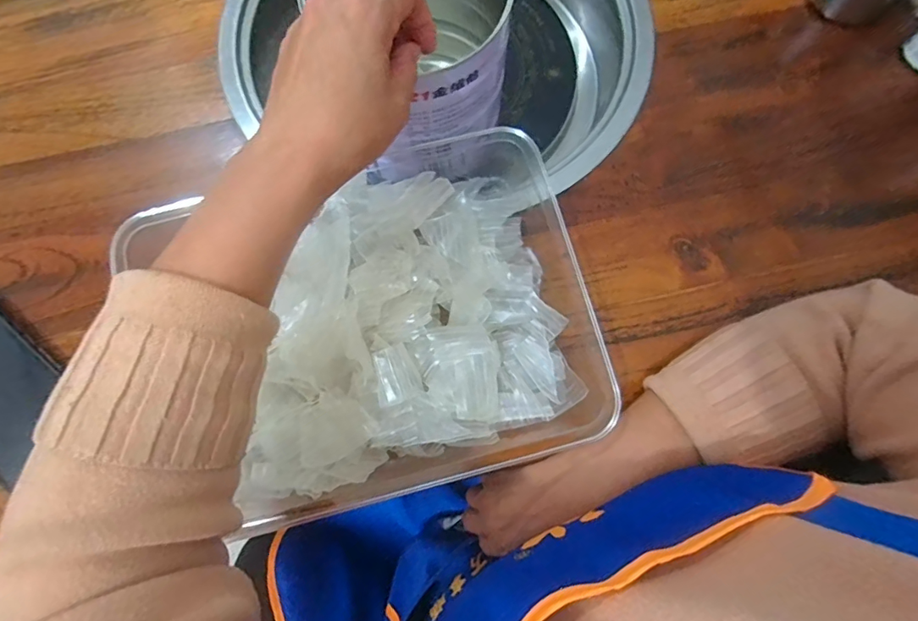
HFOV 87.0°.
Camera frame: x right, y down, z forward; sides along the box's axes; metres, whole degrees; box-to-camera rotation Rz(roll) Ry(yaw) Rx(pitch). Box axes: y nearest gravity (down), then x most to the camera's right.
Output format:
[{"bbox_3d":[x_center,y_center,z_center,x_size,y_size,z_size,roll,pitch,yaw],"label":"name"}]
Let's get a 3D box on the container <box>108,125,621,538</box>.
[{"bbox_3d":[-0.050,0.006,0.350,0.278,0.052,0.230,-21,77,-5],"label":"container"}]

